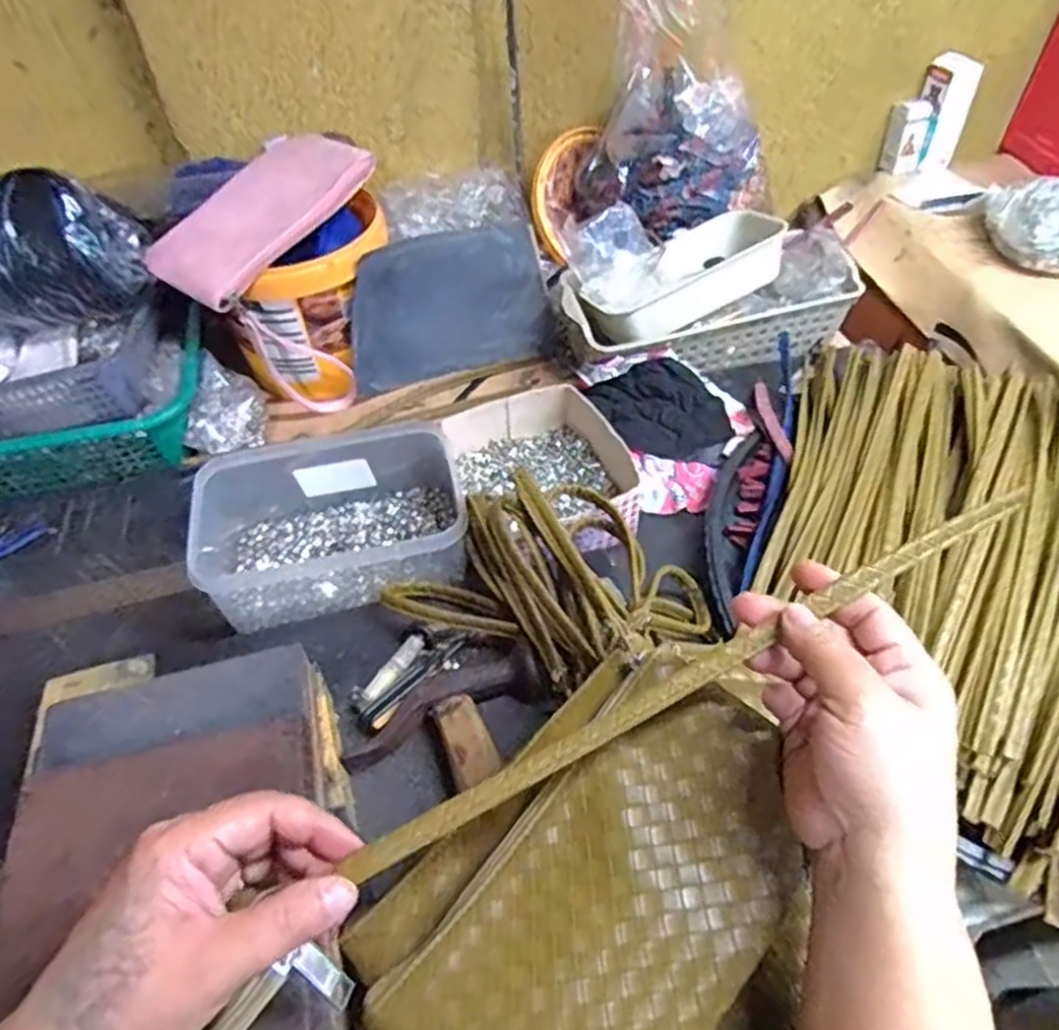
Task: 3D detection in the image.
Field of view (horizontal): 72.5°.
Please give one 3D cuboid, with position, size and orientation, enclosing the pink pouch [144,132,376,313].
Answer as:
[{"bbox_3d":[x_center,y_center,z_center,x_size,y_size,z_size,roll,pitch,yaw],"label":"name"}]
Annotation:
[{"bbox_3d":[-0.249,-0.275,0.656,0.120,0.022,0.205,29,68,24],"label":"pink pouch"}]

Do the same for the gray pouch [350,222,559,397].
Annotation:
[{"bbox_3d":[-0.081,-0.216,0.745,0.215,0.145,0.036,-17,15,-19],"label":"gray pouch"}]

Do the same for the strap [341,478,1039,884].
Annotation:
[{"bbox_3d":[0.070,0.067,0.300,0.309,0.017,0.014,-28,52,-6],"label":"strap"}]

